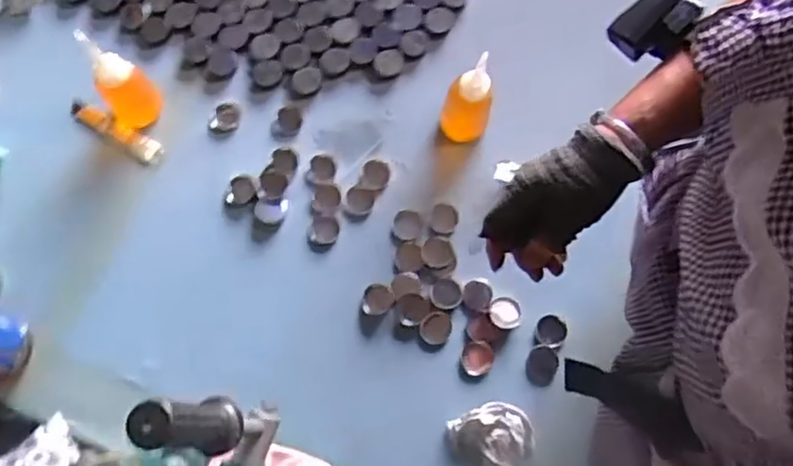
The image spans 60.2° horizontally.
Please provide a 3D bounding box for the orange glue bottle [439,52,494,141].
[{"bbox_3d":[0.076,-0.141,0.750,0.054,0.121,0.041,9,76,3],"label":"orange glue bottle"}]

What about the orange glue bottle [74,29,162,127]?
[{"bbox_3d":[-0.301,-0.164,0.745,0.050,0.119,0.057,16,77,5],"label":"orange glue bottle"}]

